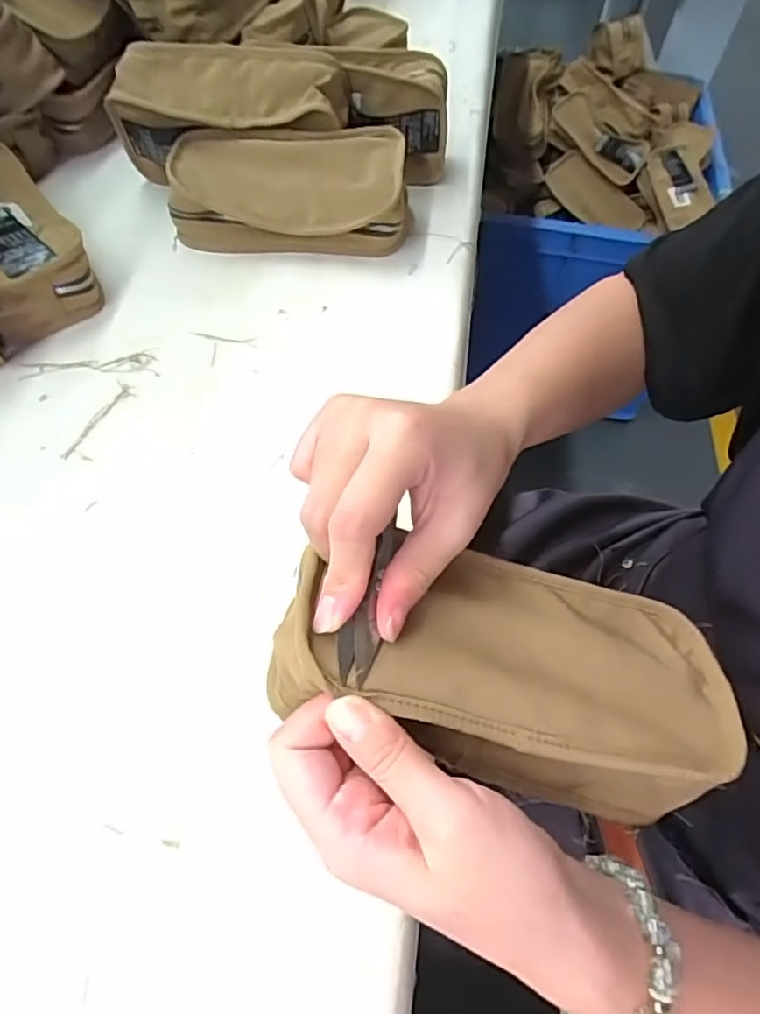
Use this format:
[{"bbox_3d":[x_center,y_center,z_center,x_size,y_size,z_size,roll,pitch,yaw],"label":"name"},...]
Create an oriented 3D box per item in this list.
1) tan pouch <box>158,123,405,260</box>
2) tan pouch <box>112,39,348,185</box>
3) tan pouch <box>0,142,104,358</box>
[{"bbox_3d":[-0.073,-0.257,0.488,0.186,0.065,0.079,5,59,2],"label":"tan pouch"},{"bbox_3d":[-0.124,-0.325,0.502,0.194,0.088,0.056,9,59,4],"label":"tan pouch"},{"bbox_3d":[-0.294,-0.214,0.464,0.084,0.054,0.195,-31,64,-19],"label":"tan pouch"}]

